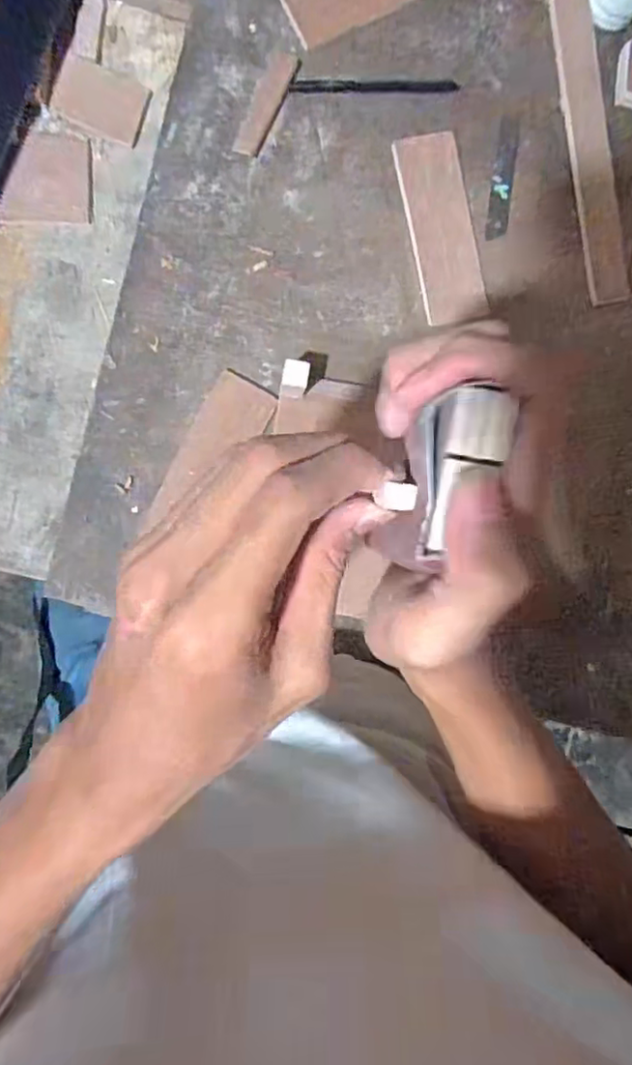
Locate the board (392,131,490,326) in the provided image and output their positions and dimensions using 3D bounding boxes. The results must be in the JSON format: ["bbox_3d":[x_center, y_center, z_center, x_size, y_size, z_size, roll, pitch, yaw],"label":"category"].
[{"bbox_3d":[0.102,-0.241,0.501,0.053,0.012,0.141,-14,96,-7],"label":"board"}]

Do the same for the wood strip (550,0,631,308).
[{"bbox_3d":[0.219,-0.352,0.509,0.034,0.004,0.325,-9,93,-5],"label":"wood strip"}]

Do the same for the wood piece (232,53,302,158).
[{"bbox_3d":[-0.038,-0.332,0.484,0.022,0.004,0.084,25,90,-6],"label":"wood piece"}]

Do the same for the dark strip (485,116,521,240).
[{"bbox_3d":[0.153,-0.290,0.510,0.018,0.004,0.101,8,92,-6],"label":"dark strip"}]

